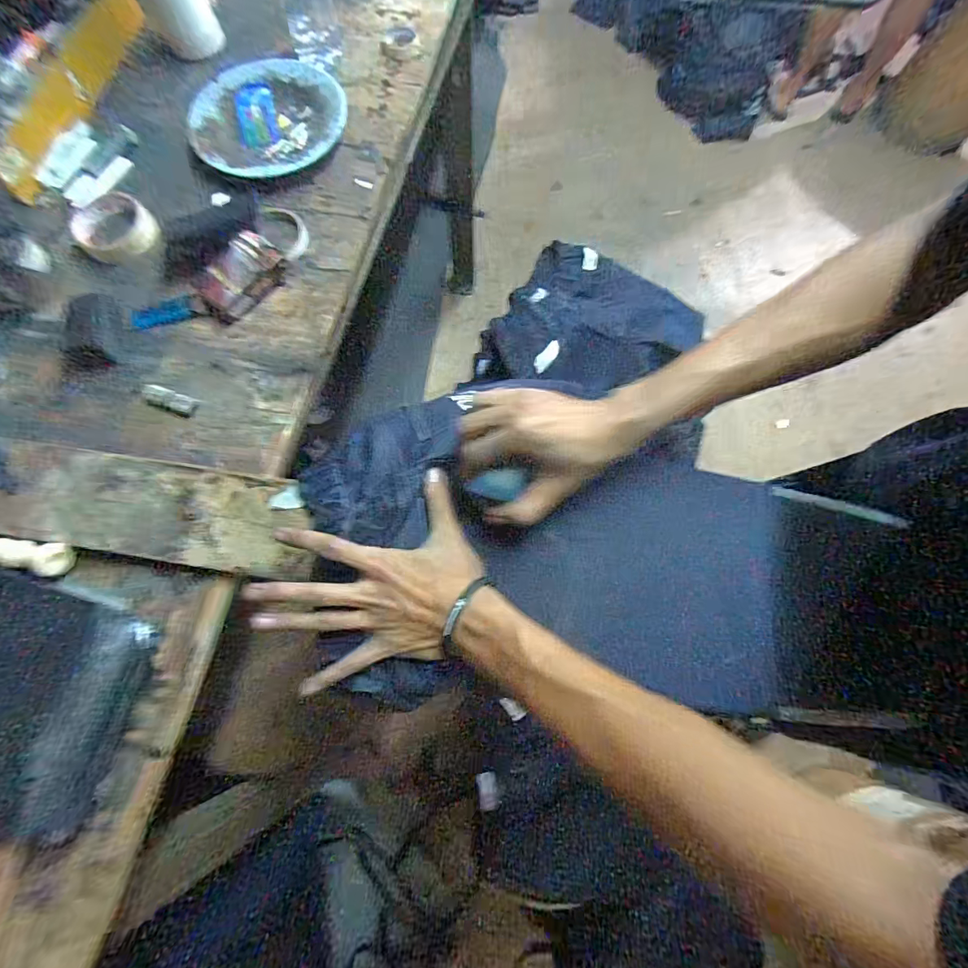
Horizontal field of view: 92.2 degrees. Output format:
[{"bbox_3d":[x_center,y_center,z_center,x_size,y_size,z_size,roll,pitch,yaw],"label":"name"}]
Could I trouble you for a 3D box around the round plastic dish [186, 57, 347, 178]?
[{"bbox_3d":[-0.278,-0.477,0.605,0.192,0.024,0.188,0,73,-2],"label":"round plastic dish"}]

